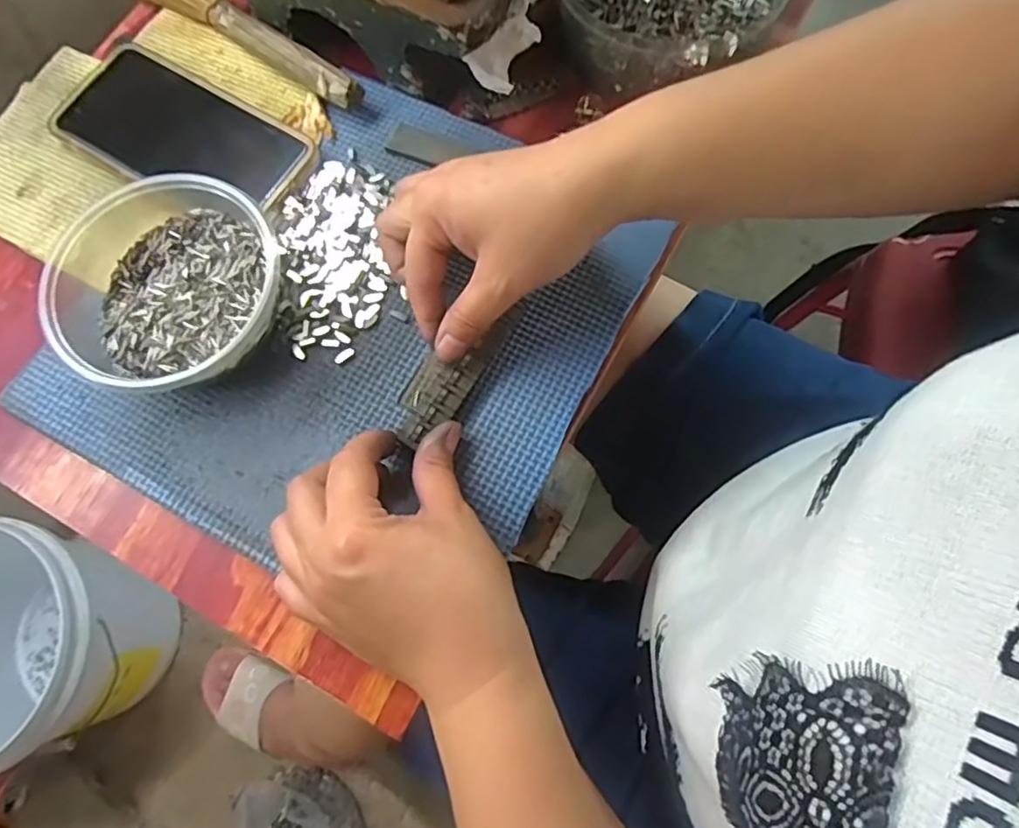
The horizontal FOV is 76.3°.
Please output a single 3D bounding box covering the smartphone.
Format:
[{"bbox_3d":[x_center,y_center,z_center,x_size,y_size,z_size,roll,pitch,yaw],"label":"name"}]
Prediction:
[{"bbox_3d":[-0.193,-0.165,0.383,0.155,0.008,0.075,30,76,11],"label":"smartphone"}]

